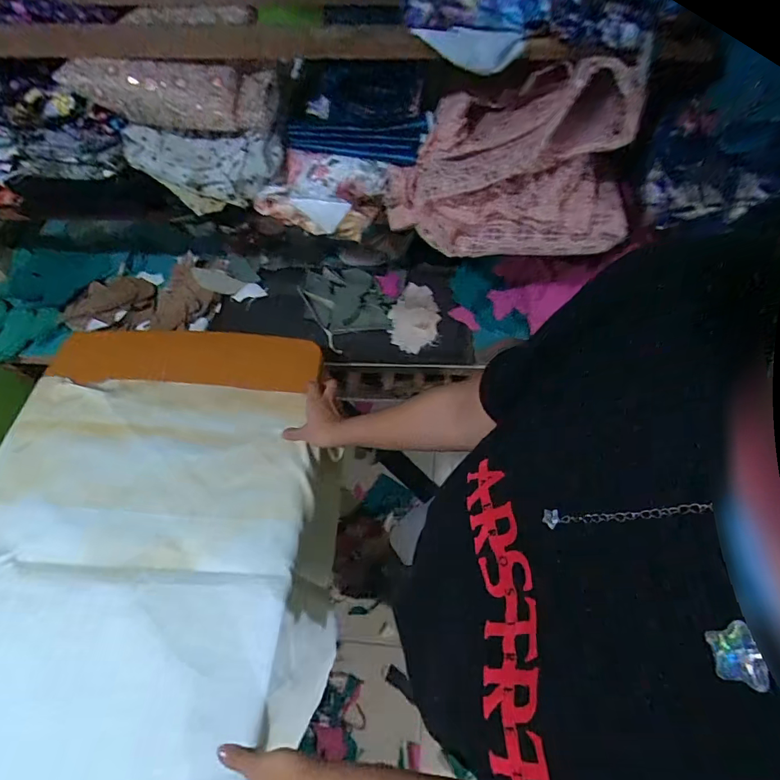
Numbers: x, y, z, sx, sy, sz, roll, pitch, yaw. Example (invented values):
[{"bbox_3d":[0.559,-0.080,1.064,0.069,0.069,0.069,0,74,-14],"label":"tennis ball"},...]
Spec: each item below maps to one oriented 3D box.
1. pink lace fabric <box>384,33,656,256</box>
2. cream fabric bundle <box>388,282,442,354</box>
[{"bbox_3d":[0.163,-0.313,0.596,0.324,0.210,0.142,3,61,4],"label":"pink lace fabric"},{"bbox_3d":[0.051,-0.144,0.885,0.099,0.017,0.156,16,62,11],"label":"cream fabric bundle"}]

